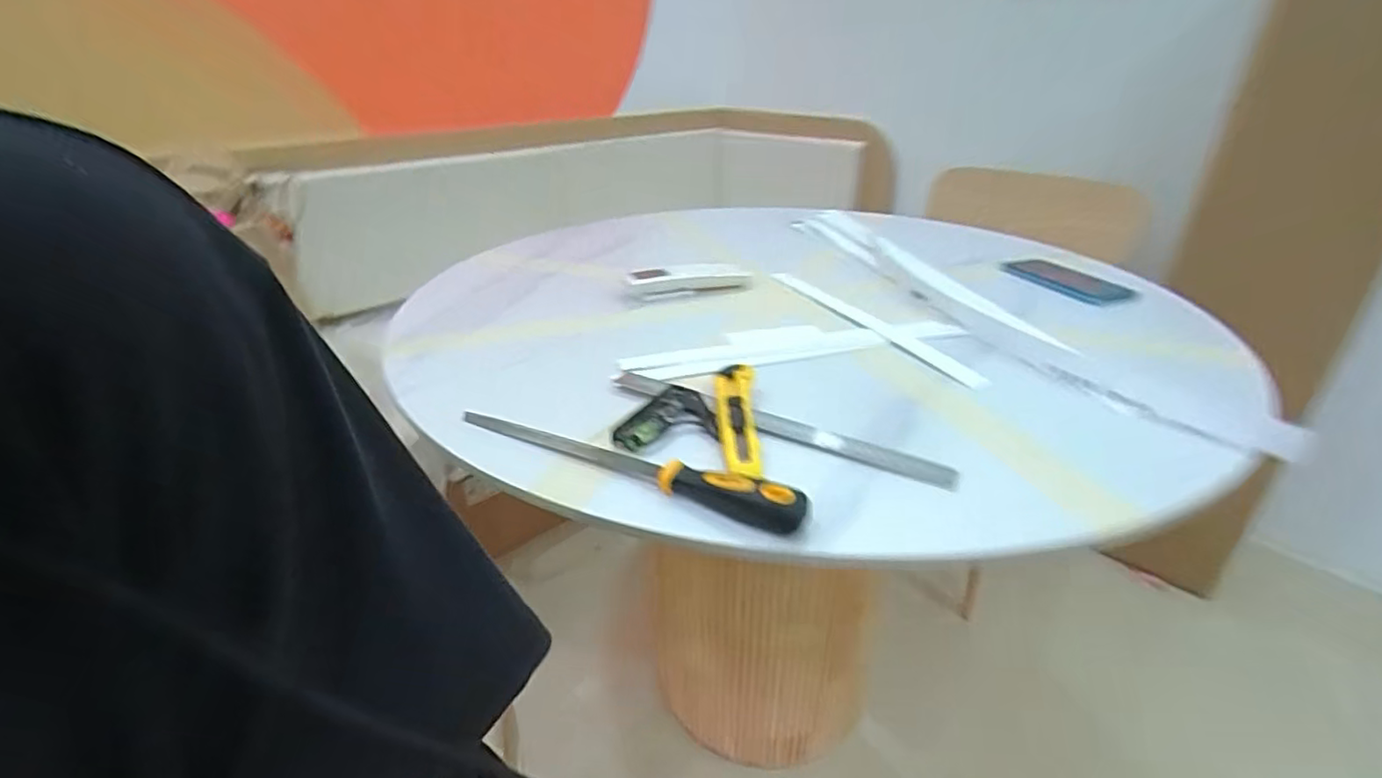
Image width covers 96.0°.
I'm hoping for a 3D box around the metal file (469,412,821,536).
[{"bbox_3d":[-0.058,0.052,0.468,0.298,0.026,0.019,14,32,24],"label":"metal file"}]

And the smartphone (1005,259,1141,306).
[{"bbox_3d":[0.510,-0.147,0.846,0.057,0.016,0.162,-13,31,-21],"label":"smartphone"}]

